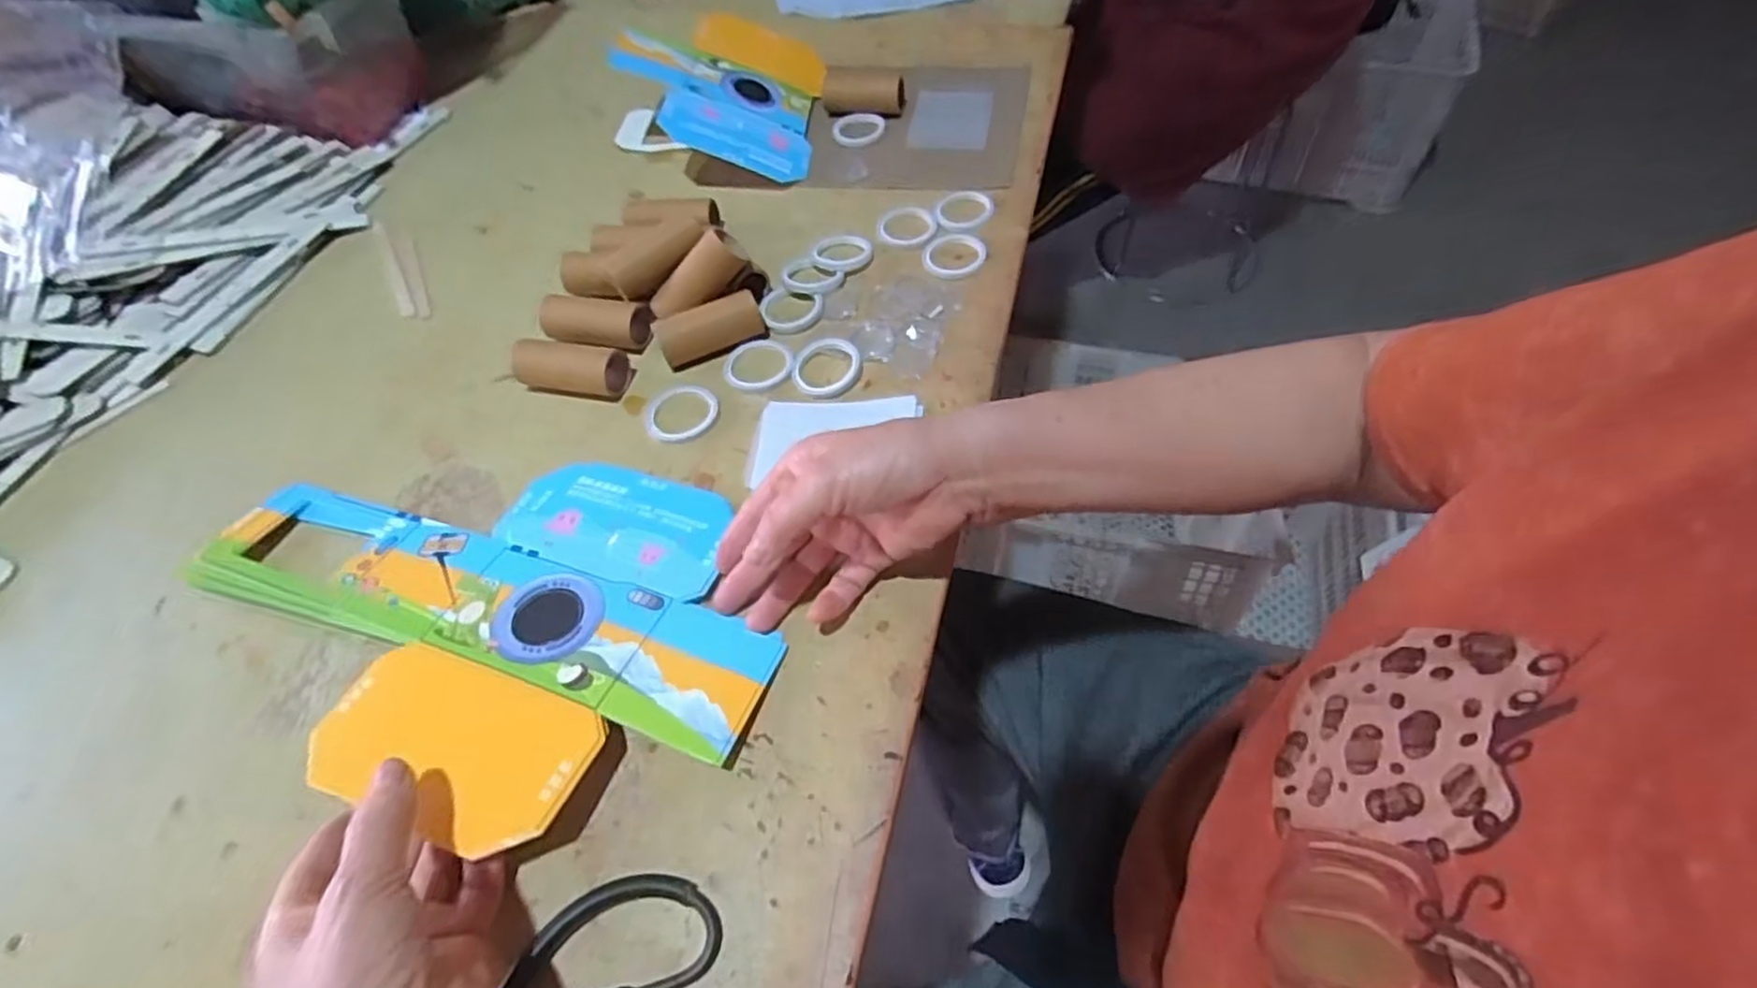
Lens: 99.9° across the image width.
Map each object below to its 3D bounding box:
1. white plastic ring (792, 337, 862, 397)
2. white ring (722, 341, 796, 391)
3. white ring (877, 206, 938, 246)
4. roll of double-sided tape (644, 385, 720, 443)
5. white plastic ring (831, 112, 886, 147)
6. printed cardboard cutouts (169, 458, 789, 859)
[{"bbox_3d":[-0.035,-0.088,0.501,0.047,0.008,0.047,-3,55,4],"label":"white plastic ring"},{"bbox_3d":[-0.083,-0.090,0.511,0.048,0.011,0.049,-3,55,4],"label":"white ring"},{"bbox_3d":[0.023,-0.213,0.584,0.048,0.007,0.047,-3,55,4],"label":"white ring"},{"bbox_3d":[-0.131,-0.053,0.491,0.048,0.007,0.046,-3,55,4],"label":"roll of double-sided tape"},{"bbox_3d":[-0.019,-0.332,0.669,0.046,0.005,0.045,-3,55,4],"label":"white plastic ring"},{"bbox_3d":[-0.223,0.057,0.406,0.345,0.014,0.208,13,49,14],"label":"printed cardboard cutouts"}]

